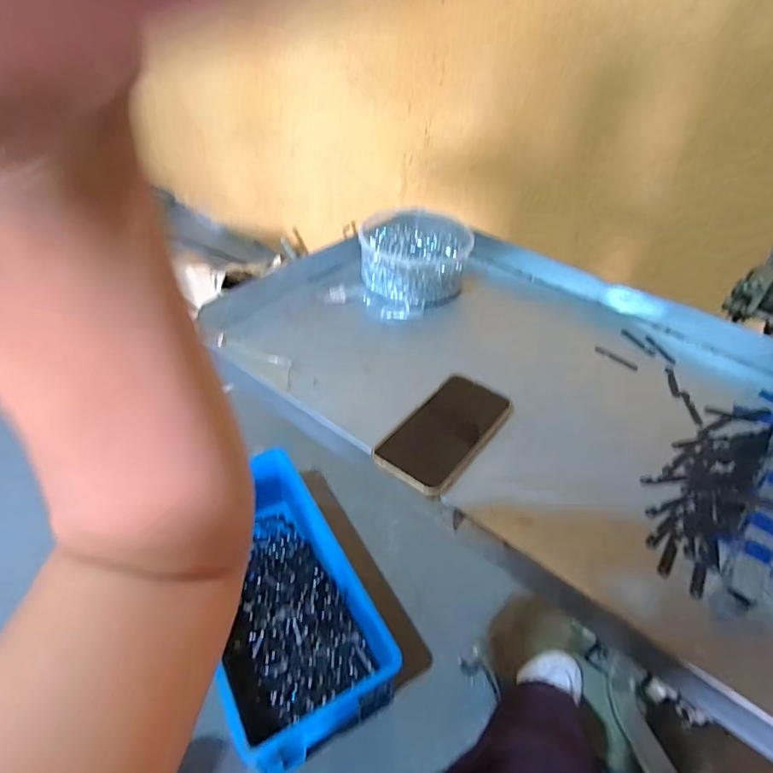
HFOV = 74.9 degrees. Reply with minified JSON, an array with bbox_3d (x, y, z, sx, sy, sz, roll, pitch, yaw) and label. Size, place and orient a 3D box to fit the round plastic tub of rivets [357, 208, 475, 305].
[{"bbox_3d":[0.038,-0.183,0.691,0.142,0.061,0.170,1,43,-2],"label":"round plastic tub of rivets"}]

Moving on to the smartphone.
[{"bbox_3d":[0.056,0.043,0.477,0.077,0.014,0.147,27,48,24],"label":"smartphone"}]

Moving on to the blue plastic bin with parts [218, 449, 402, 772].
[{"bbox_3d":[-0.252,0.442,1.111,0.297,0.218,0.622,-20,47,-23],"label":"blue plastic bin with parts"}]

